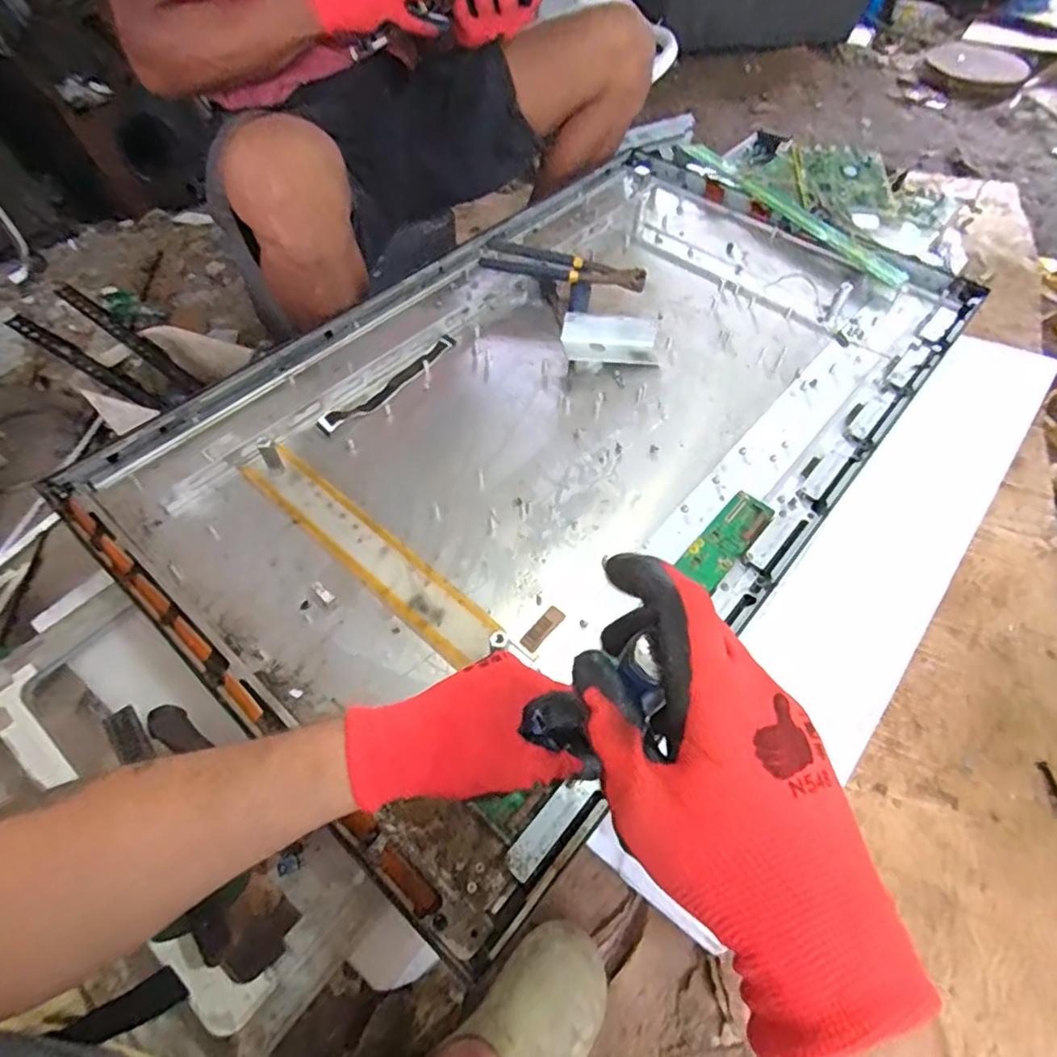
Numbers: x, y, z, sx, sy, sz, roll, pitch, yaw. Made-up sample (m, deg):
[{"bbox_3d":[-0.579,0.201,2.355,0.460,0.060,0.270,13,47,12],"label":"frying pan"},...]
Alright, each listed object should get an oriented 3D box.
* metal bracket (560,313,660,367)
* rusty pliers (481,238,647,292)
[{"bbox_3d":[0.103,-0.240,0.753,0.124,0.040,0.063,1,55,0],"label":"metal bracket"},{"bbox_3d":[0.047,-0.358,0.826,0.227,0.030,0.039,19,57,12],"label":"rusty pliers"}]

